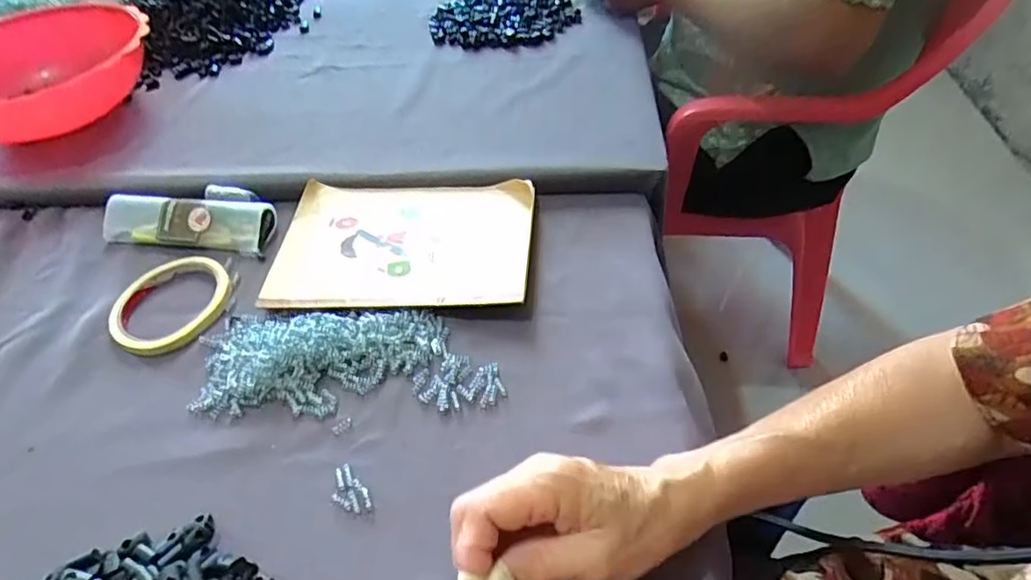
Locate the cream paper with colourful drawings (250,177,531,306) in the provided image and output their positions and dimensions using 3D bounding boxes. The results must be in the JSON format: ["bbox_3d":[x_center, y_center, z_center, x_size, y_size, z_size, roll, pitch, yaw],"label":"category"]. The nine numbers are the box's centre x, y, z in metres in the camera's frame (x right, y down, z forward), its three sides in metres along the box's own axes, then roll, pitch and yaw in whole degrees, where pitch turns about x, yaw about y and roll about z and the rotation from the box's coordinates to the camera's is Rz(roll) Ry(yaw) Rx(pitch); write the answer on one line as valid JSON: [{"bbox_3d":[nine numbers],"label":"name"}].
[{"bbox_3d":[-0.092,-0.039,0.501,0.207,0.019,0.138,0,46,6],"label":"cream paper with colourful drawings"}]

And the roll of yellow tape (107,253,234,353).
[{"bbox_3d":[-0.271,0.010,0.474,0.090,0.009,0.091,-3,46,3],"label":"roll of yellow tape"}]

